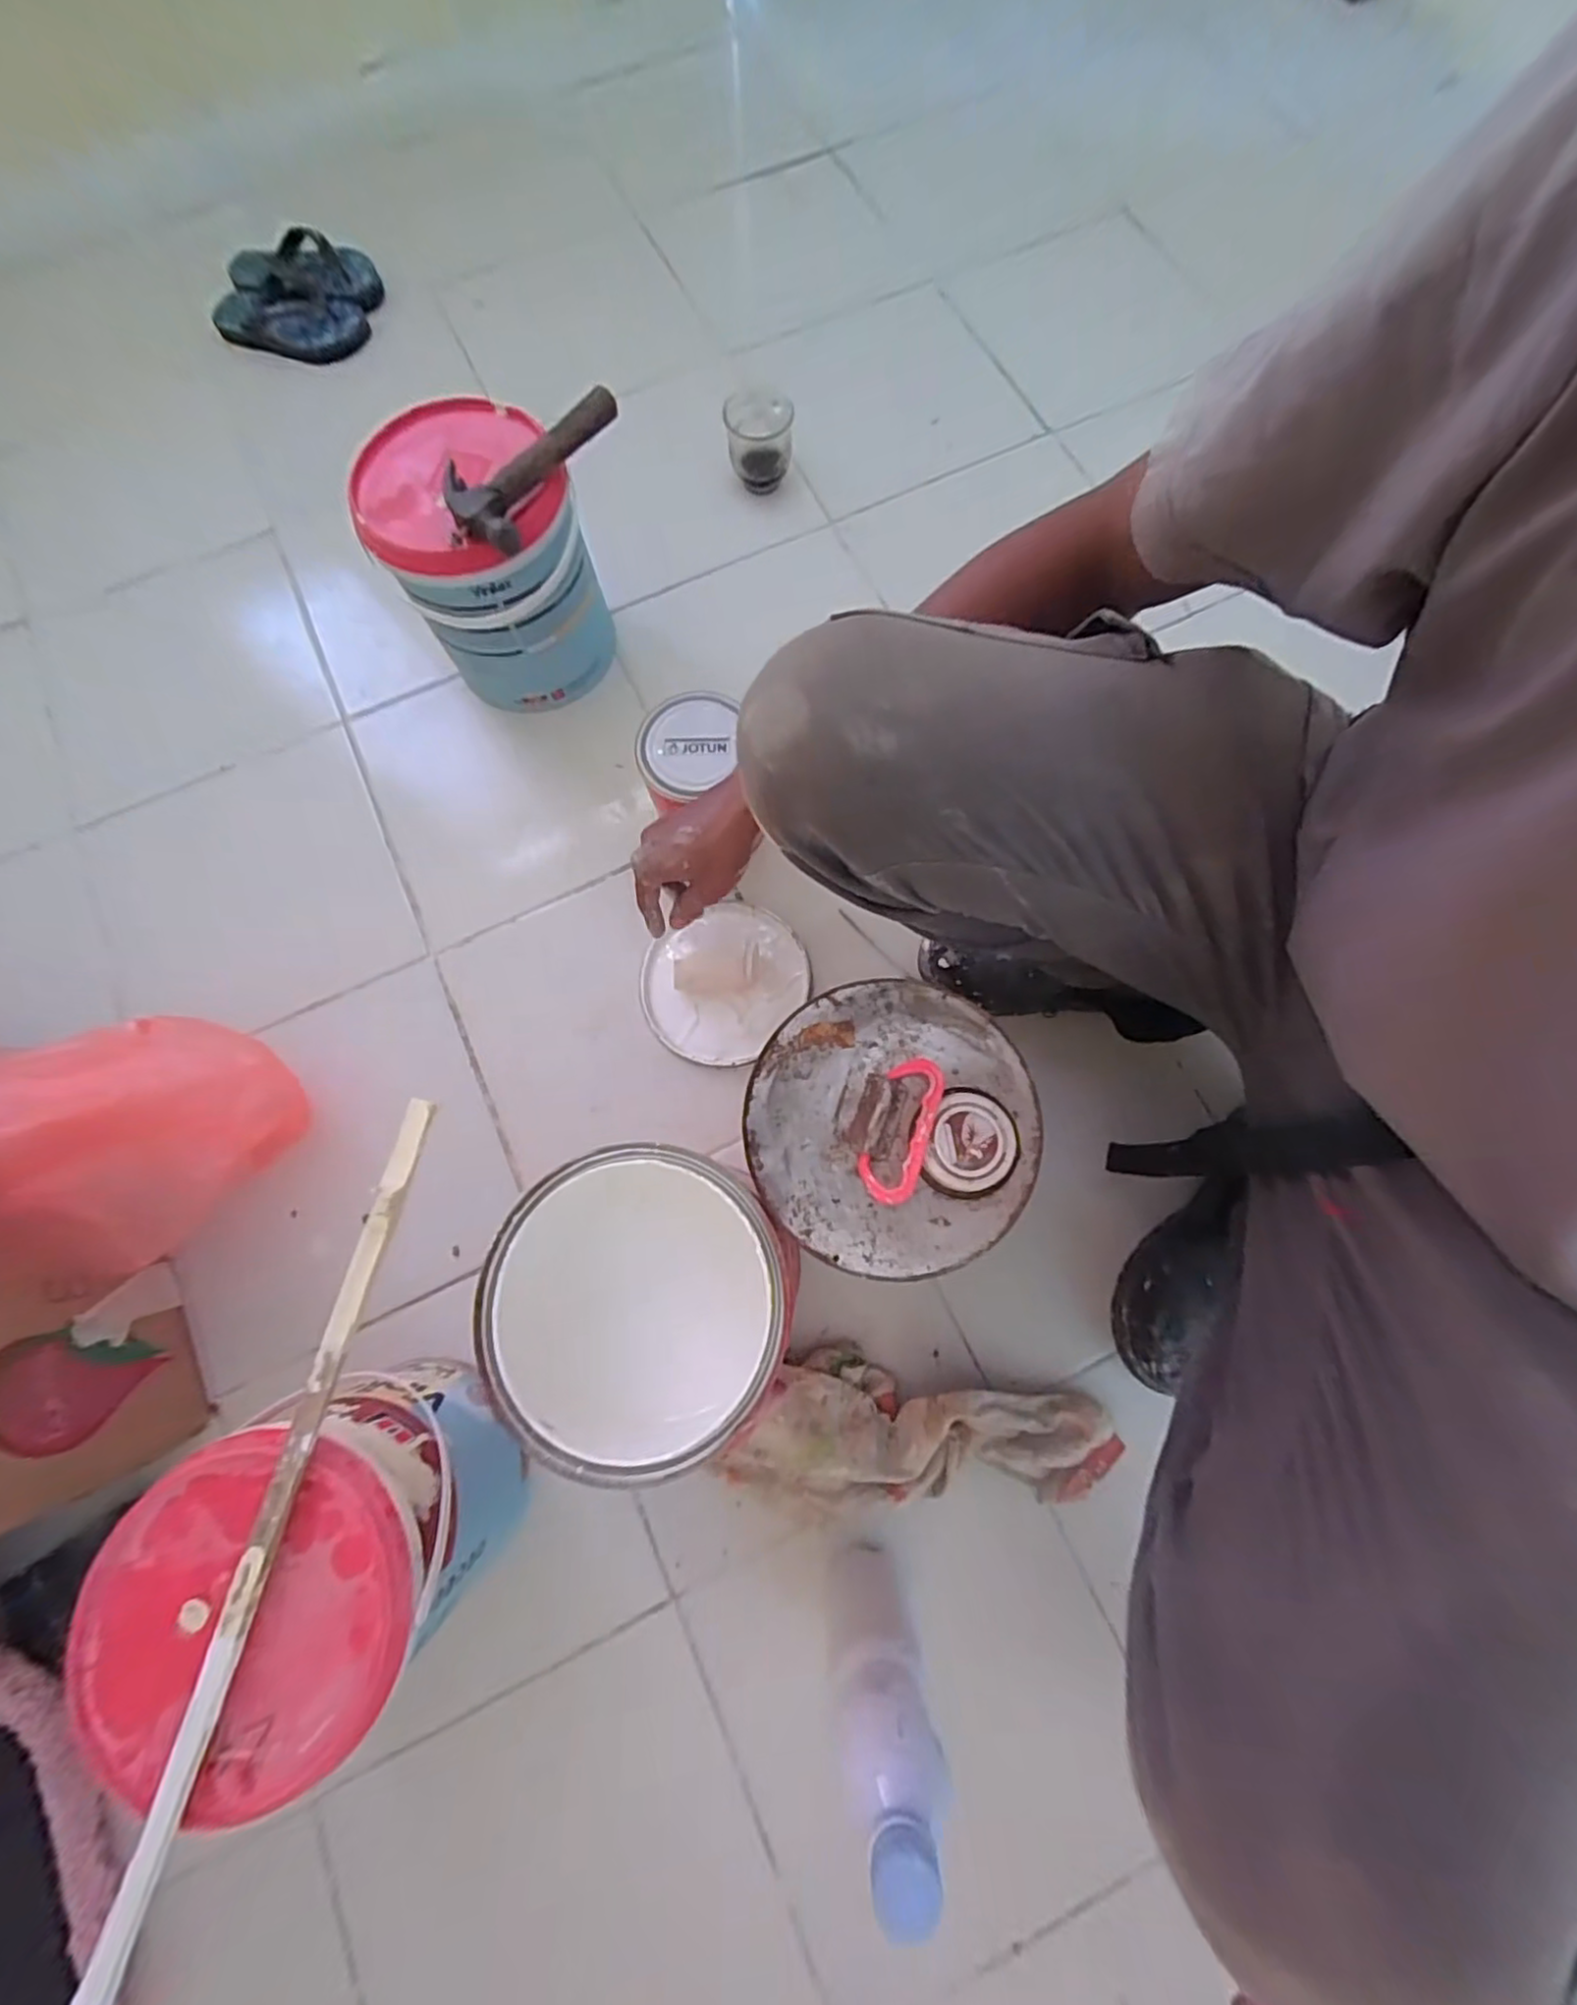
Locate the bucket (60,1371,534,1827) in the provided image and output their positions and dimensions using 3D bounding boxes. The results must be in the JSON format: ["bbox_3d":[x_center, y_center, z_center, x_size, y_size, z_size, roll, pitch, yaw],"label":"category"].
[{"bbox_3d":[-0.308,0.369,0.459,0.174,0.173,0.179,0,75,1],"label":"bucket"}]

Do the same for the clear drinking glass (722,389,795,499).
[{"bbox_3d":[-0.033,-0.663,0.793,0.079,0.064,0.078,-7,75,0],"label":"clear drinking glass"}]

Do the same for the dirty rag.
[{"bbox_3d":[0.108,0.347,0.541,0.316,0.049,0.107,3,75,2],"label":"dirty rag"}]

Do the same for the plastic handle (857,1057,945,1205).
[{"bbox_3d":[0.066,0.073,0.394,0.032,0.016,0.085,19,77,6],"label":"plastic handle"}]

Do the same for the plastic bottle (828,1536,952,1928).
[{"bbox_3d":[0.058,0.440,0.418,0.057,0.243,0.069,-7,75,0],"label":"plastic bottle"}]

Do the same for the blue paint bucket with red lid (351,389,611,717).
[{"bbox_3d":[-0.281,-0.419,0.664,0.167,0.205,0.176,0,75,1],"label":"blue paint bucket with red lid"}]

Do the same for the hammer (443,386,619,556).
[{"bbox_3d":[-0.221,-0.451,0.556,0.084,0.034,0.154,32,78,9],"label":"hammer"}]

